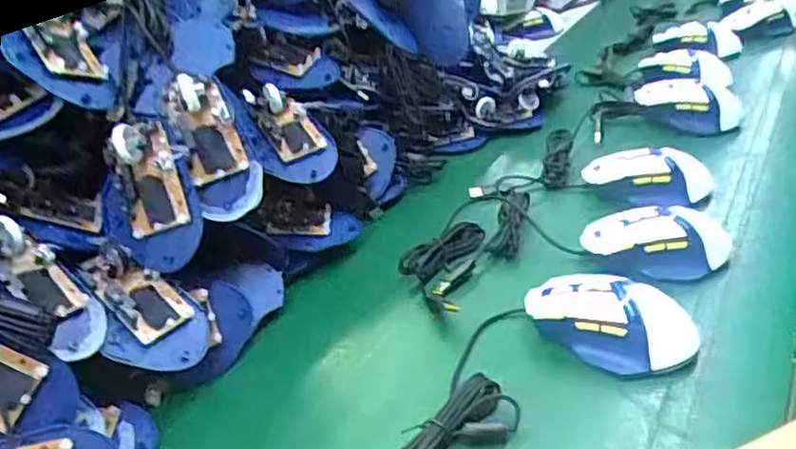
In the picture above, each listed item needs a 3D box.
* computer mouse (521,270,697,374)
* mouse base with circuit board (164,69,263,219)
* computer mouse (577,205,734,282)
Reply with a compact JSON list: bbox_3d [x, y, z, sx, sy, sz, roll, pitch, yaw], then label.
[{"bbox_3d":[0.154,0.071,0.496,0.120,0.040,0.065,9,34,23],"label":"computer mouse"},{"bbox_3d":[-0.134,-0.059,0.504,0.052,0.108,0.021,-20,6,-22],"label":"mouse base with circuit board"},{"bbox_3d":[0.230,0.013,0.581,0.128,0.040,0.074,-8,31,-3],"label":"computer mouse"}]

